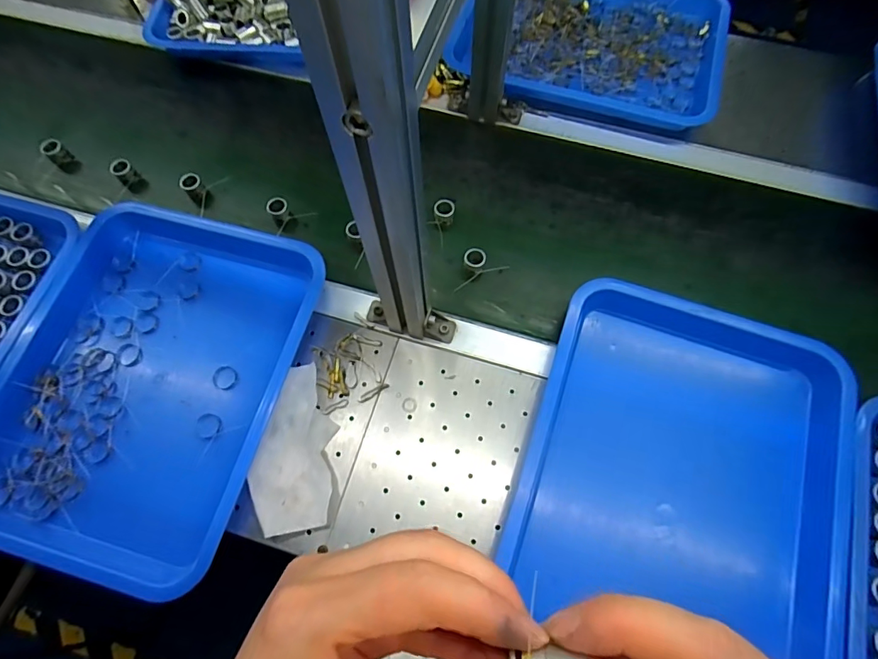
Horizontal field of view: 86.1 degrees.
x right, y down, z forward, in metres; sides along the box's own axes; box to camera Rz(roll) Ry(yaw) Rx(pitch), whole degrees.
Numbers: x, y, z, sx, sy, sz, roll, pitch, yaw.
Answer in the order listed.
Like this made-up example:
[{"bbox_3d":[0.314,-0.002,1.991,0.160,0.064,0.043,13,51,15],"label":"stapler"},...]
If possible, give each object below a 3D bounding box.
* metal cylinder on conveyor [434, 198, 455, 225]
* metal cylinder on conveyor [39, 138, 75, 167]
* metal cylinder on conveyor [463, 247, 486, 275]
[{"bbox_3d":[0.007,-0.148,0.597,0.025,0.021,0.026,11,69,4],"label":"metal cylinder on conveyor"},{"bbox_3d":[-0.511,-0.237,0.628,0.026,0.027,0.026,40,74,14],"label":"metal cylinder on conveyor"},{"bbox_3d":[0.043,-0.082,0.570,0.025,0.027,0.023,8,69,2],"label":"metal cylinder on conveyor"}]

